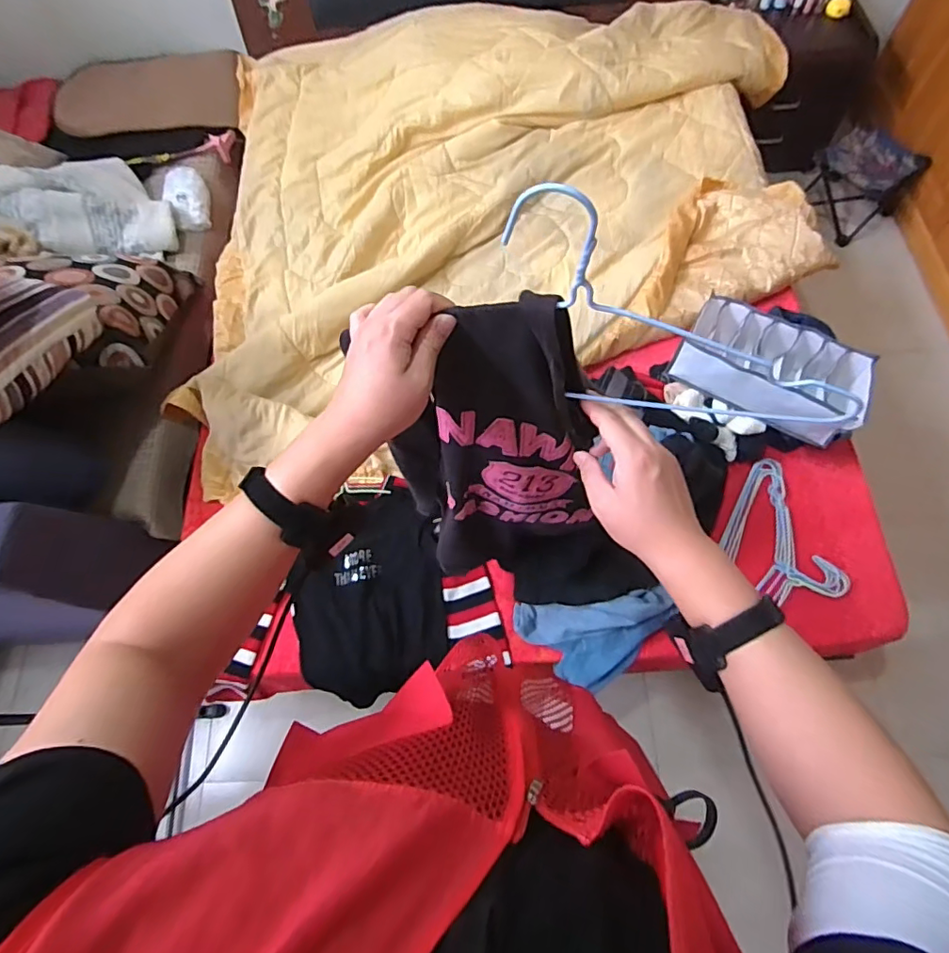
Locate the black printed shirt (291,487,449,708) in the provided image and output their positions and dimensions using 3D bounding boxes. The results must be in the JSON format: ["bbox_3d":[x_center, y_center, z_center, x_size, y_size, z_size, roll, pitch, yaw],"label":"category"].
[{"bbox_3d":[-0.214,0.238,1.119,0.324,0.047,0.404,-9,67,0],"label":"black printed shirt"}]

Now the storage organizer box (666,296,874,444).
[{"bbox_3d":[0.620,-0.231,1.123,0.360,0.095,0.202,31,73,15],"label":"storage organizer box"}]

